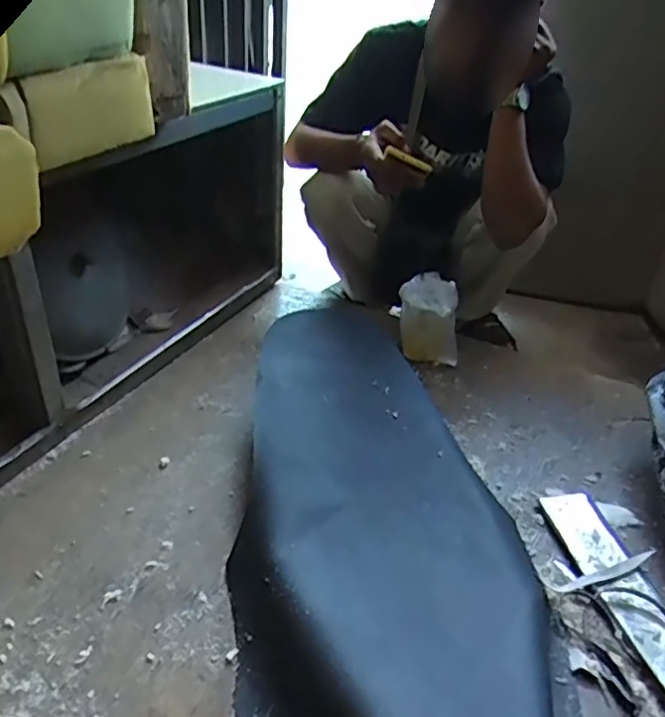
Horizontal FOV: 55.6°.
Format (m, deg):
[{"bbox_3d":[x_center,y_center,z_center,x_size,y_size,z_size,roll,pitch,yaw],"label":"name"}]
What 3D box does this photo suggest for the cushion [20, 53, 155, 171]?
[{"bbox_3d":[-0.268,-0.281,0.710,0.018,0.092,0.171,18,36,20],"label":"cushion"}]

